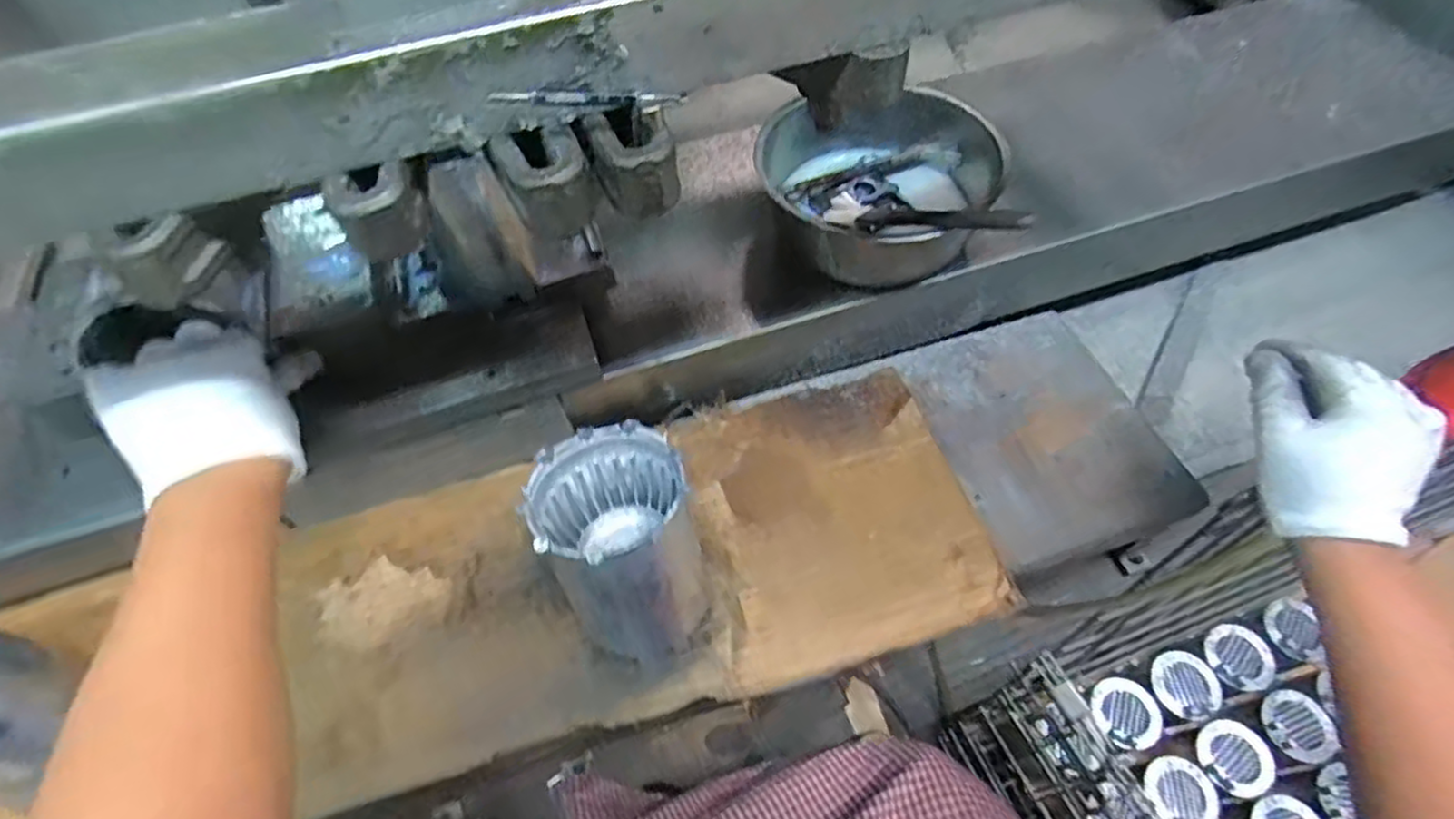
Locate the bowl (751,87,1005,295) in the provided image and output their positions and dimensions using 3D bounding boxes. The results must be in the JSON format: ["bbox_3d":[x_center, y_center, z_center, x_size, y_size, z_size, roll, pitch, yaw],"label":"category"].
[{"bbox_3d":[0.120,-0.180,0.580,0.189,0.076,0.162,-39,63,-21],"label":"bowl"}]

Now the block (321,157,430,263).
[{"bbox_3d":[-0.134,-0.078,0.275,0.031,0.027,0.024,-32,61,-18],"label":"block"}]

